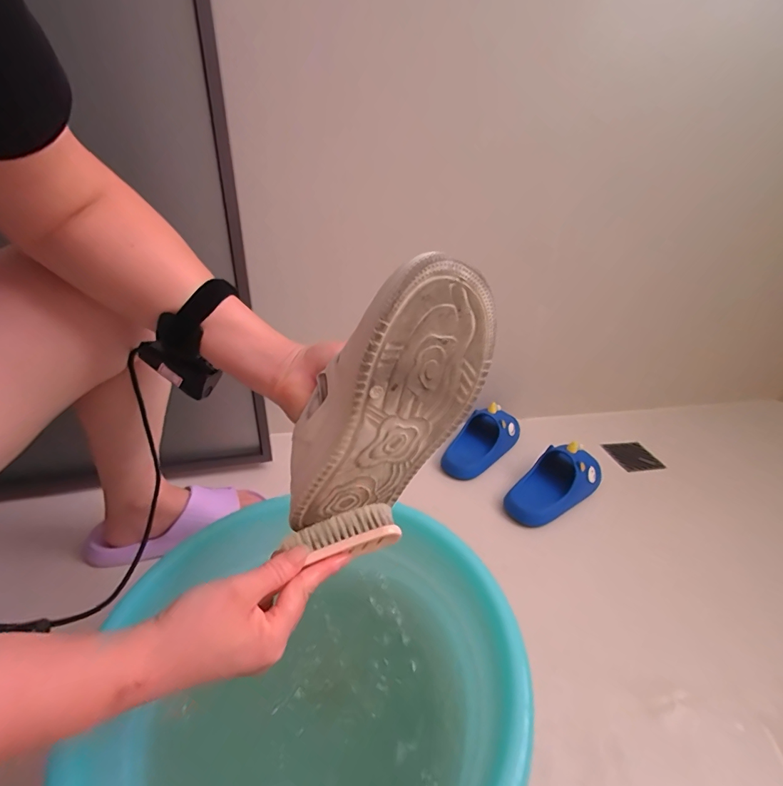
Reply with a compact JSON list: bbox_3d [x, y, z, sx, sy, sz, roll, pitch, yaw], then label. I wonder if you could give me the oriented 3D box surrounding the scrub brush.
[{"bbox_3d":[-0.041,0.119,0.336,0.092,0.030,0.028,-8,31,-10],"label":"scrub brush"}]

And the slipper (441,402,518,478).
[{"bbox_3d":[0.180,0.090,0.820,0.095,0.077,0.211,20,36,34],"label":"slipper"}]

